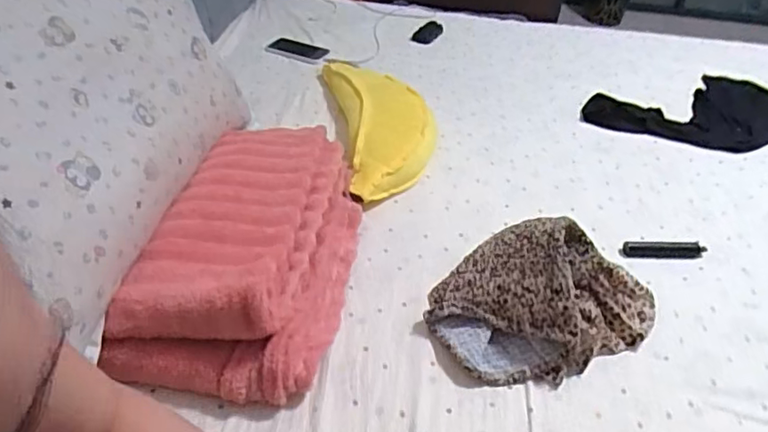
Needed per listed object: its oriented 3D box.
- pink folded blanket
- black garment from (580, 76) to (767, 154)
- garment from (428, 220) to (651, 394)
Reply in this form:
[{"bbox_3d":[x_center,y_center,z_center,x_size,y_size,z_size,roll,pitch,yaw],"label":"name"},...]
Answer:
[{"bbox_3d":[-0.162,0.027,0.766,0.240,0.116,0.427,6,39,1],"label":"pink folded blanket"},{"bbox_3d":[0.697,-0.221,1.241,0.498,0.032,0.252,-13,42,-20],"label":"black garment"},{"bbox_3d":[0.210,0.090,0.730,0.304,0.113,0.182,-14,43,-21],"label":"garment"}]

